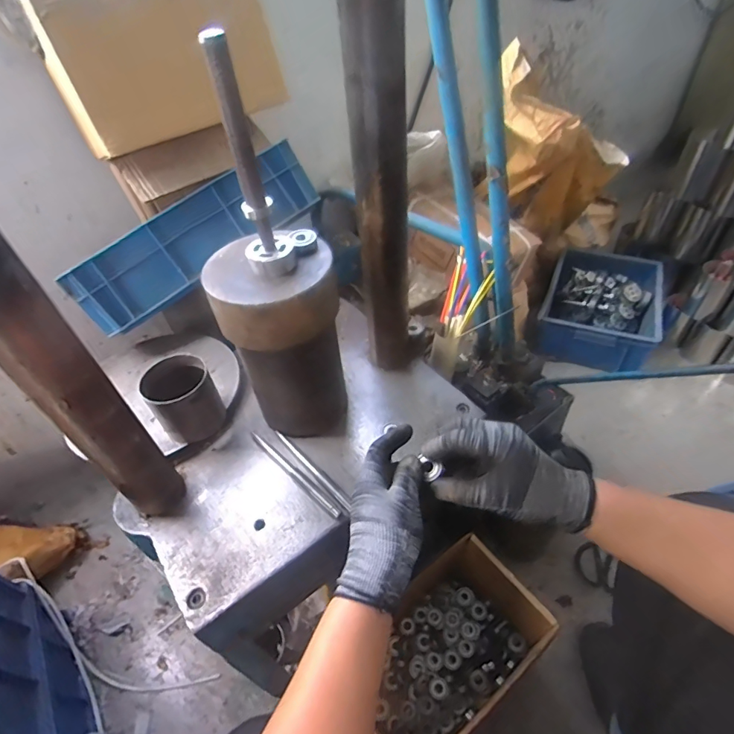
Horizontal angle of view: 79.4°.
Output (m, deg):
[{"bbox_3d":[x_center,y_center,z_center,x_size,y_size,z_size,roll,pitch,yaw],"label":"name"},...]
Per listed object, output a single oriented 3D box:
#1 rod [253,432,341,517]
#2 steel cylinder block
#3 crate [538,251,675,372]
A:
[{"bbox_3d":[-0.098,0.140,0.592,0.179,0.007,0.014,33,57,32],"label":"rod"},{"bbox_3d":[-0.099,-0.025,0.583,0.139,0.253,0.129,-11,46,-5],"label":"steel cylinder block"},{"bbox_3d":[0.702,-0.179,1.312,0.311,0.124,0.413,19,51,23],"label":"crate"}]

